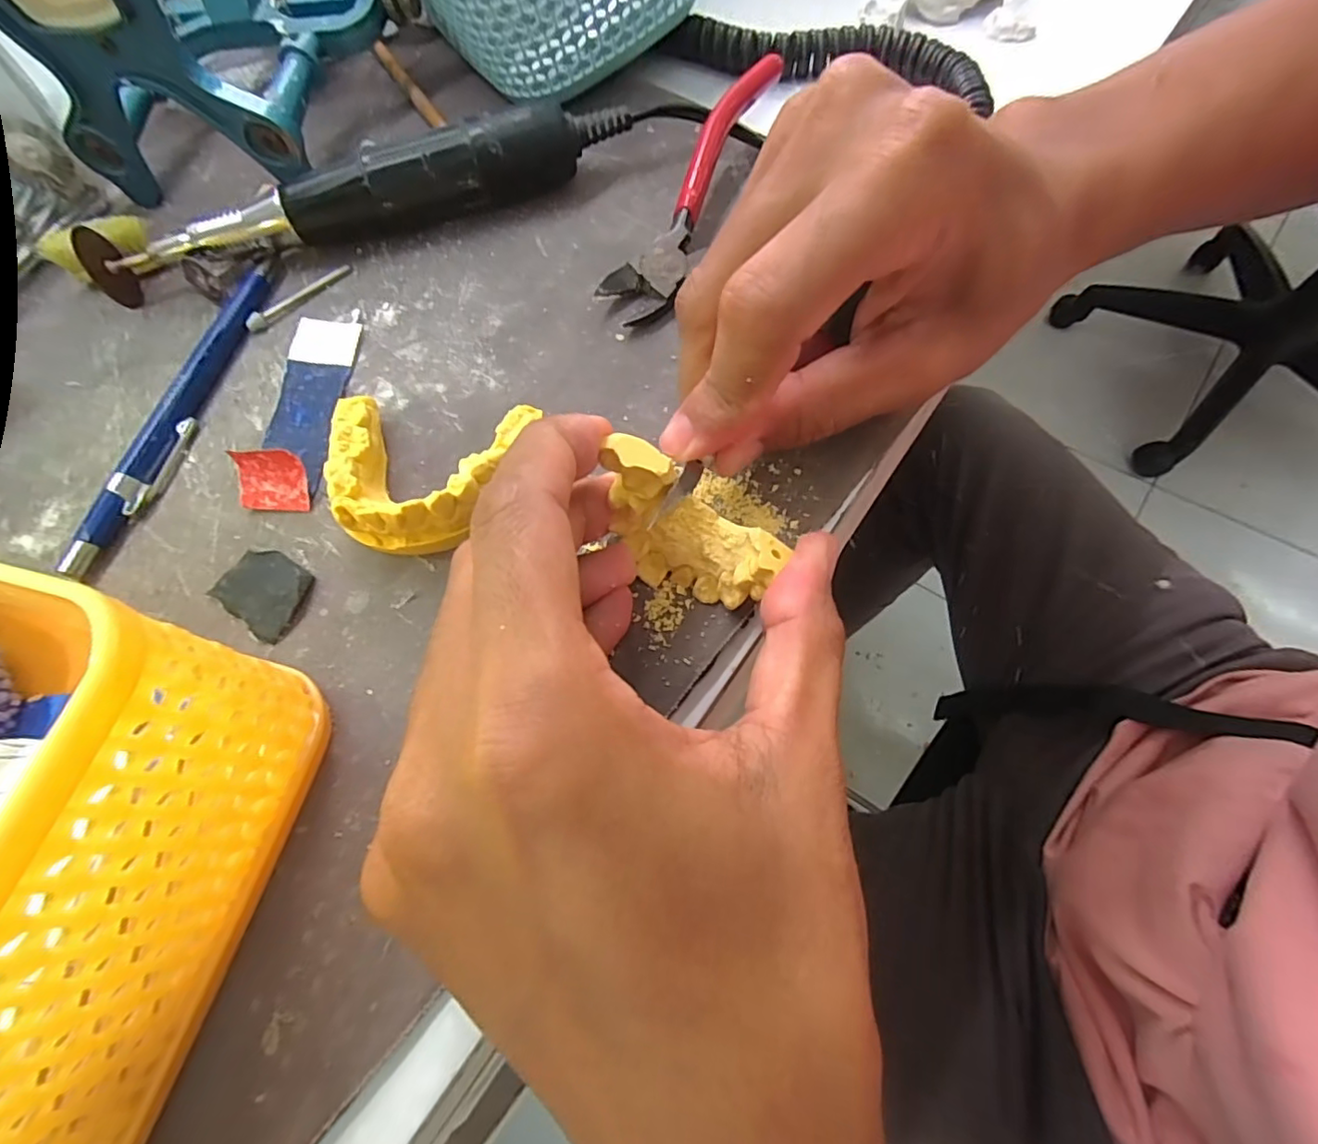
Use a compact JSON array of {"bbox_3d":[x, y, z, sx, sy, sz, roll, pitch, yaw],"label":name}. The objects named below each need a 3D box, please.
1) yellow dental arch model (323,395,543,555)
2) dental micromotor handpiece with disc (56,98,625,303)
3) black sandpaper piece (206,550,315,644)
[{"bbox_3d":[-0.070,-0.029,0.166,0.056,0.029,0.048,7,66,7],"label":"yellow dental arch model"},{"bbox_3d":[-0.110,-0.139,0.212,0.197,0.026,0.021,-16,66,-3],"label":"dental micromotor handpiece with disc"},{"bbox_3d":[-0.113,0.005,0.165,0.028,0.004,0.021,29,71,16],"label":"black sandpaper piece"}]

